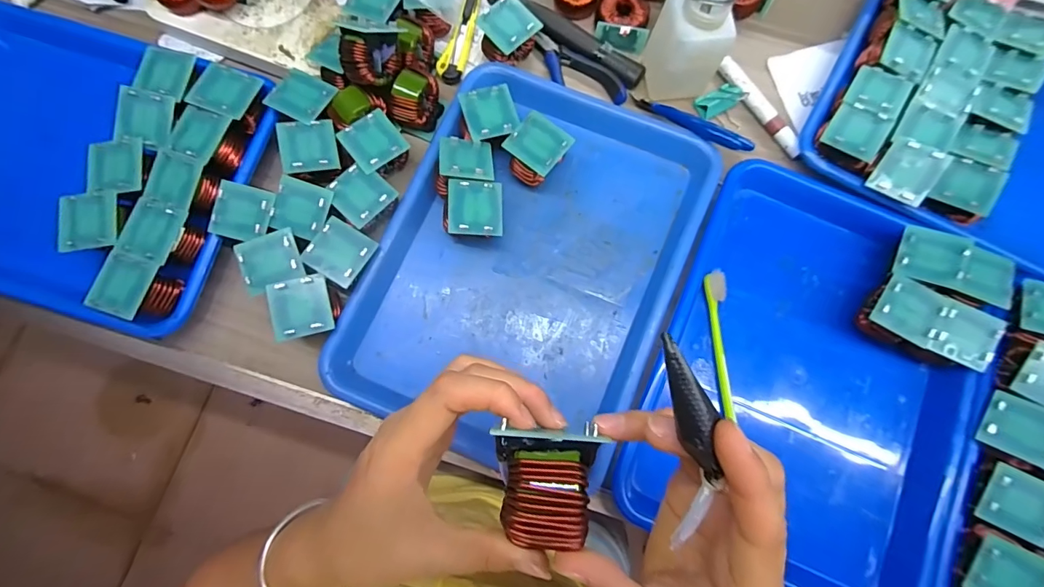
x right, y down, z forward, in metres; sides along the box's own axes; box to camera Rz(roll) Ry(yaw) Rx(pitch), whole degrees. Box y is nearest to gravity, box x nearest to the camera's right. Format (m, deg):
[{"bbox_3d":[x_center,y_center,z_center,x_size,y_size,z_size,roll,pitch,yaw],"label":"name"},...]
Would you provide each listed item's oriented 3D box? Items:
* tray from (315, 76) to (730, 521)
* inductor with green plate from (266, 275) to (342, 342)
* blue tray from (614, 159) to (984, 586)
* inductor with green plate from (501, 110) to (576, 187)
[{"bbox_3d":[0.007,-0.026,0.385,0.246,0.036,0.330,21,80,3],"label":"tray"},{"bbox_3d":[-0.173,0.015,0.364,0.044,0.048,0.045,-16,80,-4],"label":"inductor with green plate"},{"bbox_3d":[0.241,0.072,0.369,0.252,0.034,0.315,26,80,4],"label":"blue tray"},{"bbox_3d":[0.014,-0.123,0.391,0.046,0.043,0.047,37,81,6],"label":"inductor with green plate"}]

